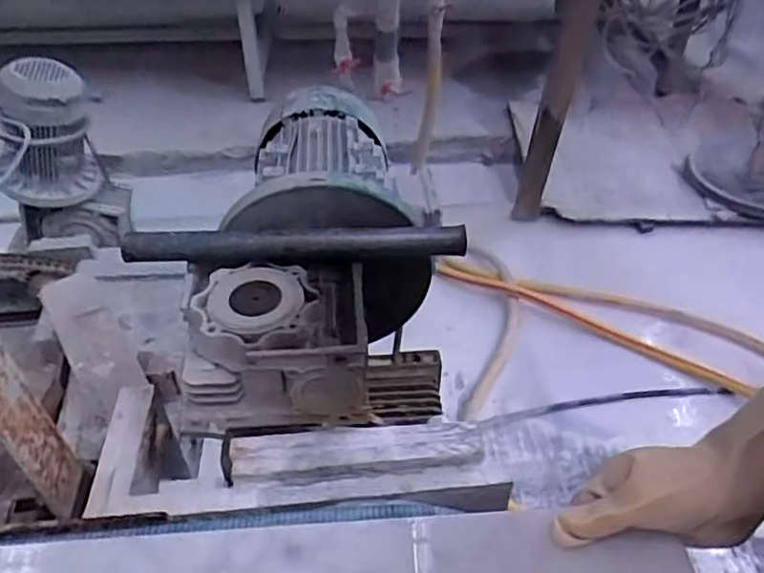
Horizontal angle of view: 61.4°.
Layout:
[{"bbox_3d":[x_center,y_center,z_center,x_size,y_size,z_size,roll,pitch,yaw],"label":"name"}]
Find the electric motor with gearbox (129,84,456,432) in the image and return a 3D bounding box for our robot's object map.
[{"bbox_3d":[-0.065,-0.024,0.627,0.249,0.202,0.342,-1,44,-2],"label":"electric motor with gearbox"}]

